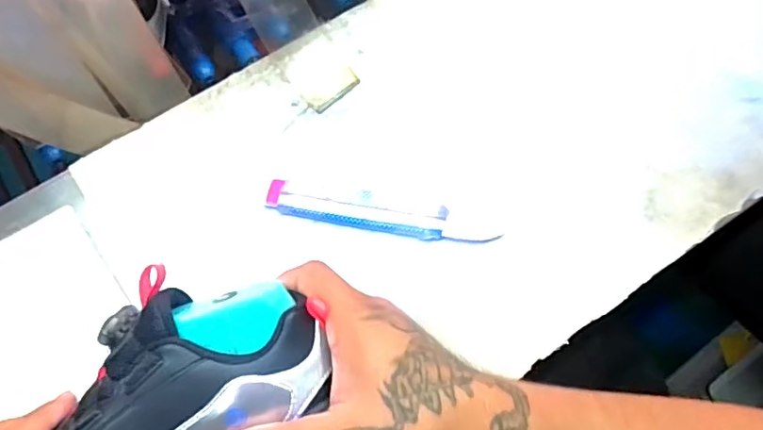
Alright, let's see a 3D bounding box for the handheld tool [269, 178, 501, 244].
[{"bbox_3d":[0.000,0.000,0.390,0.158,0.014,0.025,10,75,1],"label":"handheld tool"}]

